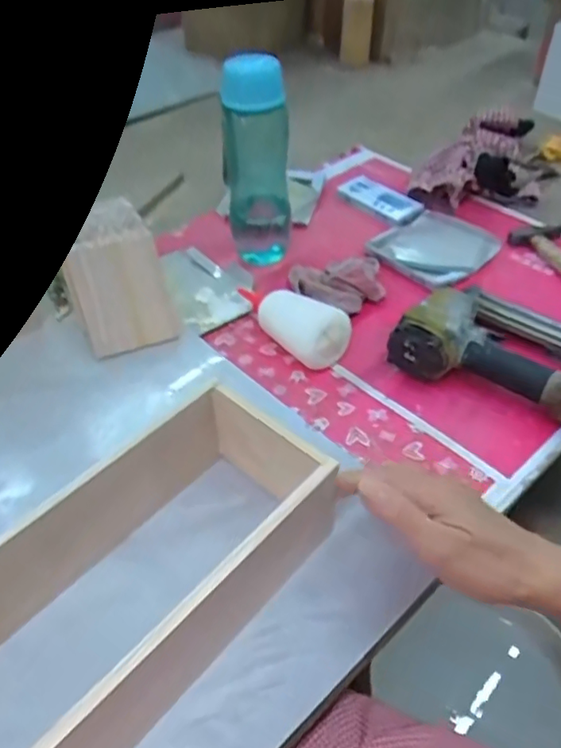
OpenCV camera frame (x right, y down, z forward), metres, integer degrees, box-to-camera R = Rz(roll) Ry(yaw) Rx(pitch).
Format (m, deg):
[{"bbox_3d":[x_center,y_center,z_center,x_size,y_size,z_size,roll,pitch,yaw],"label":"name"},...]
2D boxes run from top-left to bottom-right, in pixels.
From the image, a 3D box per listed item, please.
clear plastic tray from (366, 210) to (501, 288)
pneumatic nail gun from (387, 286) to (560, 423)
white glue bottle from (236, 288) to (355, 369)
[{"bbox_3d":[0.191,-0.164,0.753,0.134,0.034,0.115,30,51,28],"label":"clear plastic tray"},{"bbox_3d":[0.246,-0.022,0.577,0.241,0.070,0.137,22,48,22],"label":"pneumatic nail gun"},{"bbox_3d":[0.002,-0.064,0.632,0.159,0.059,0.052,34,53,30],"label":"white glue bottle"}]

